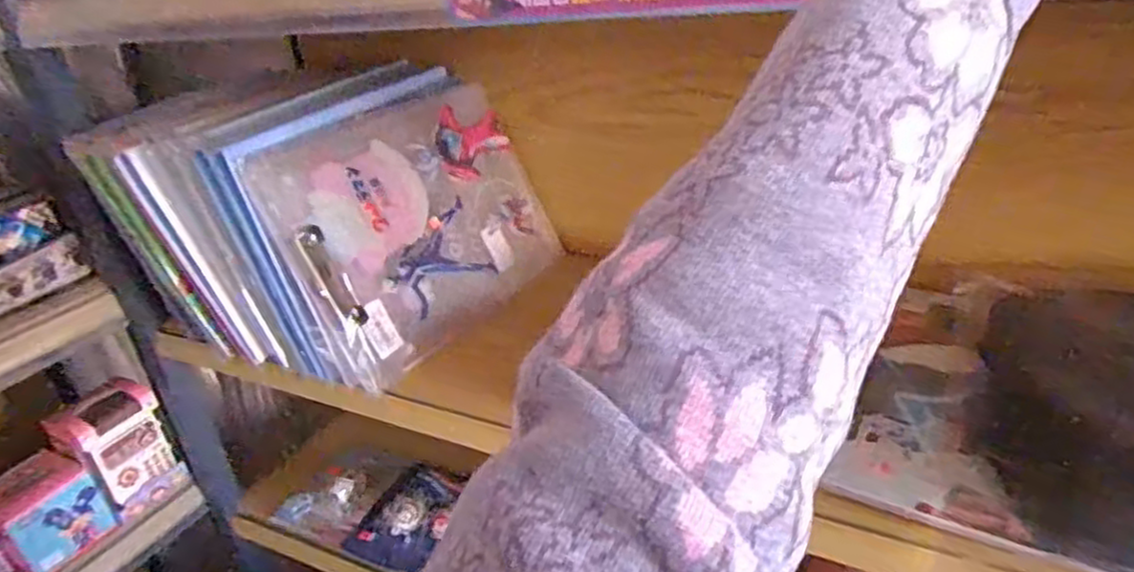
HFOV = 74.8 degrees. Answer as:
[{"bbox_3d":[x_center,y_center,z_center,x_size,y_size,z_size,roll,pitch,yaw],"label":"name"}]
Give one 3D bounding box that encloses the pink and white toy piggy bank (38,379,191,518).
[{"bbox_3d":[-0.538,0.196,0.890,0.078,0.135,0.106,19,37,41],"label":"pink and white toy piggy bank"}]

